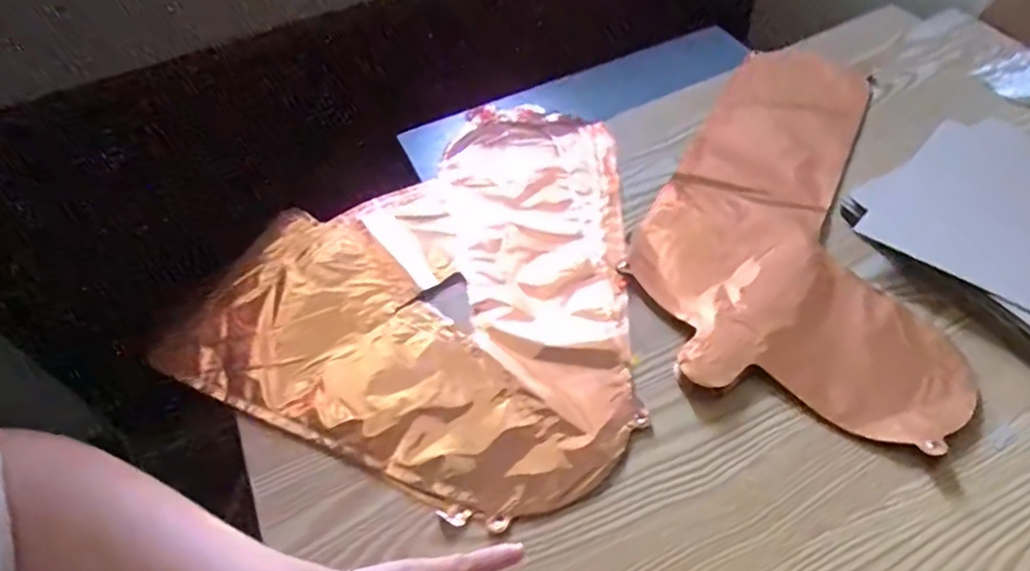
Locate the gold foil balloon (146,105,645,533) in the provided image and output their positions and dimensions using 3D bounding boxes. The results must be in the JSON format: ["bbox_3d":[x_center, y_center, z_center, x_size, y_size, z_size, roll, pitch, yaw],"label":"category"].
[{"bbox_3d":[-0.034,-0.033,0.518,0.330,0.011,0.388,19,56,20],"label":"gold foil balloon"}]

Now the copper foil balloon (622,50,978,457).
[{"bbox_3d":[0.228,-0.070,0.521,0.221,0.013,0.390,12,54,15],"label":"copper foil balloon"}]

